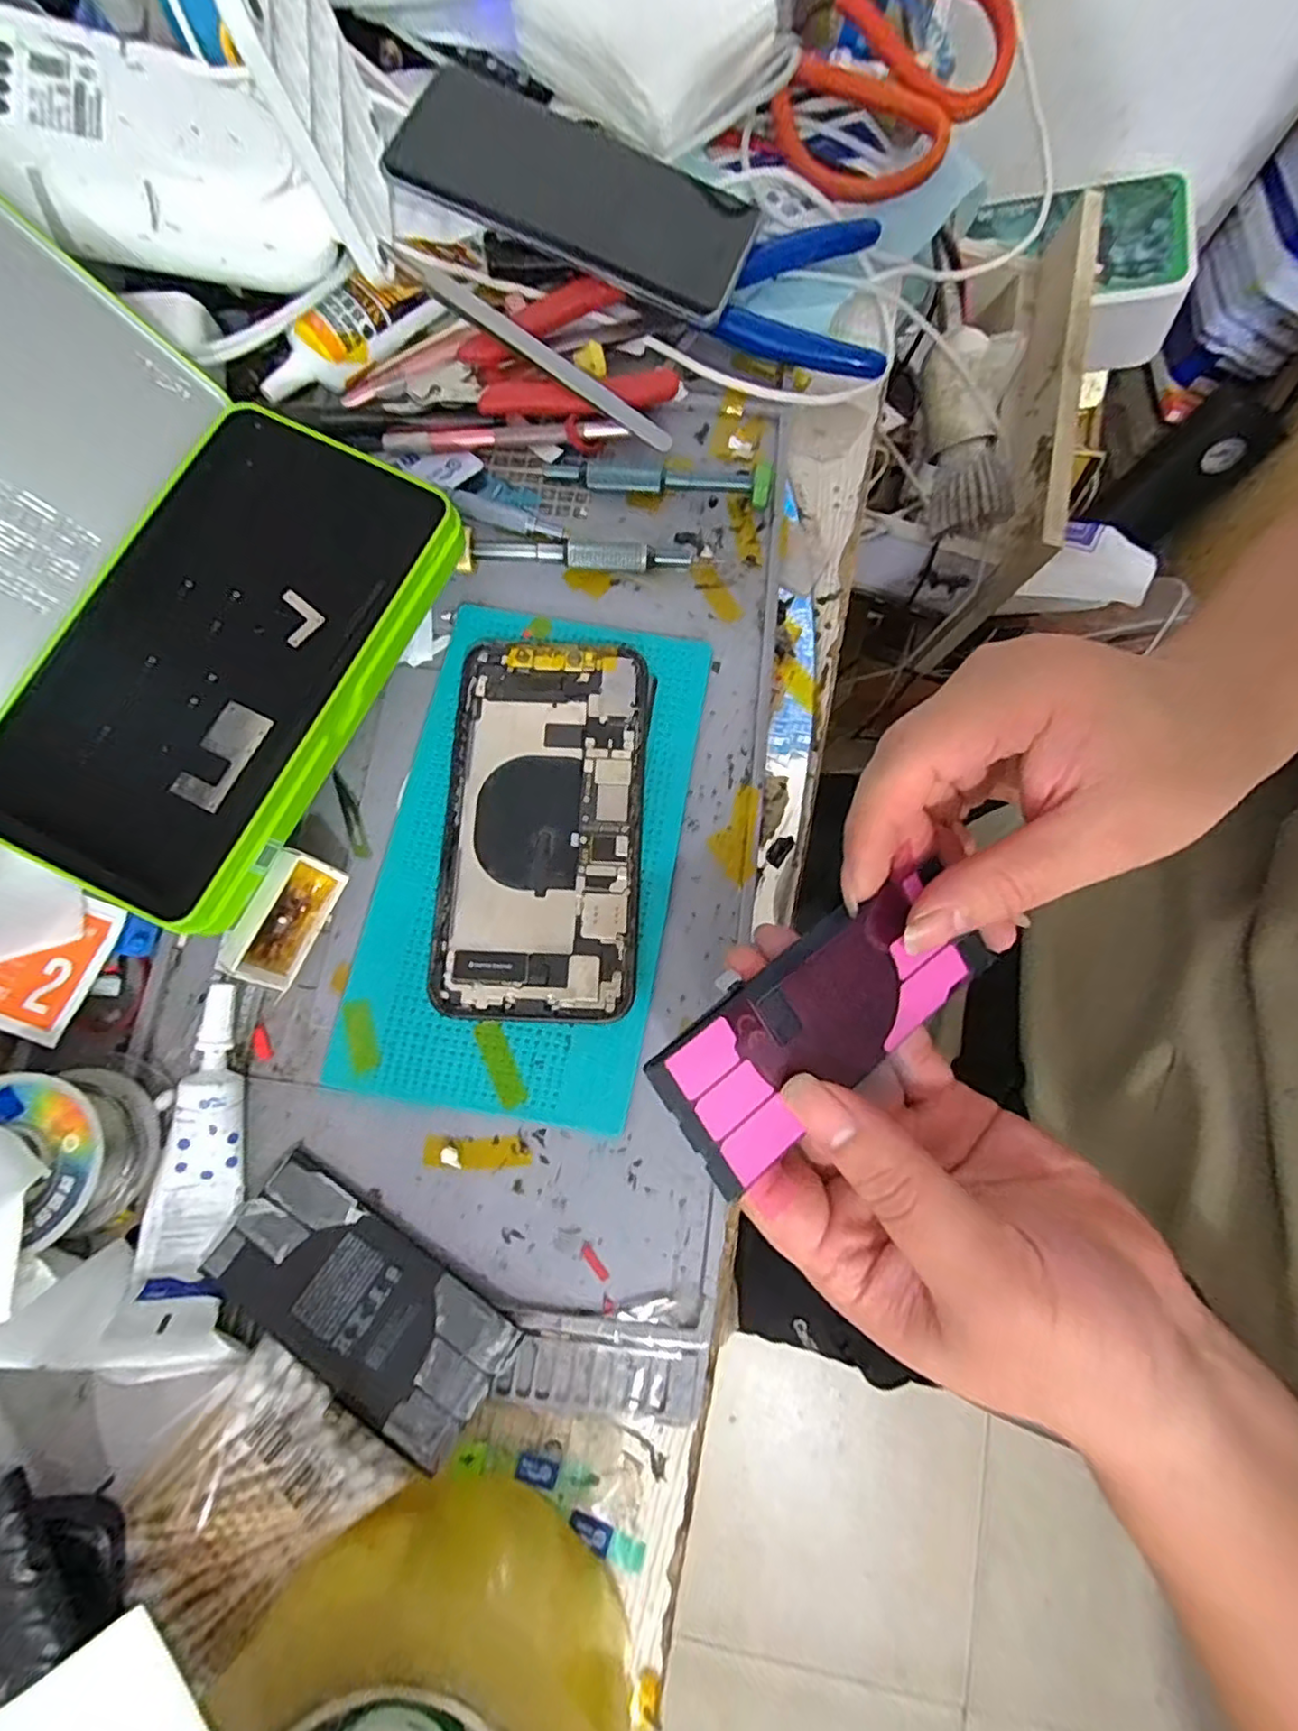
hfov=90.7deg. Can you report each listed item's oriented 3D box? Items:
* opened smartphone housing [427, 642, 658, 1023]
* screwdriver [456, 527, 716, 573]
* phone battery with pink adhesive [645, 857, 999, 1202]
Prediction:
[{"bbox_3d":[-0.041,-0.017,0.252,0.075,0.009,0.147,4,77,0],"label":"opened smartphone housing"},{"bbox_3d":[-0.029,-0.135,0.276,0.100,0.015,0.013,-1,77,-1],"label":"screwdriver"},{"bbox_3d":[0.054,0.044,0.193,0.110,0.008,0.044,-34,87,-21],"label":"phone battery with pink adhesive"}]

